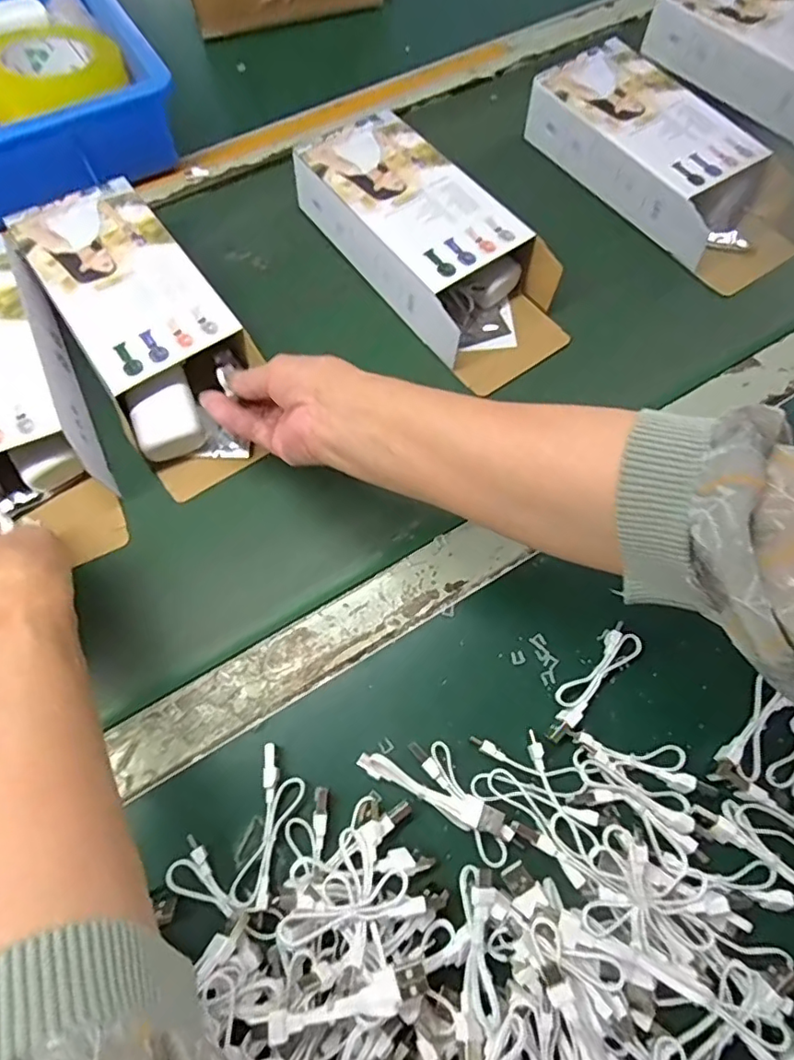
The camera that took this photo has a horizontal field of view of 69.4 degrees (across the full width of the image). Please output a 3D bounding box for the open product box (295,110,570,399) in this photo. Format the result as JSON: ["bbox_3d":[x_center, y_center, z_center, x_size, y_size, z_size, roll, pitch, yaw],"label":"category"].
[{"bbox_3d":[0.026,-0.229,0.458,0.101,0.061,0.248,-36,66,-15],"label":"open product box"}]

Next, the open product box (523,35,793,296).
[{"bbox_3d":[0.231,-0.318,0.494,0.114,0.056,0.257,-39,71,-16],"label":"open product box"}]

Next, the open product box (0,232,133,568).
[{"bbox_3d":[-0.279,-0.086,0.387,0.114,0.050,0.253,-29,81,-14],"label":"open product box"}]

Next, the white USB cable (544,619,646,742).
[{"bbox_3d":[0.112,0.088,0.334,0.081,0.013,0.019,-40,71,-17],"label":"white USB cable"}]

